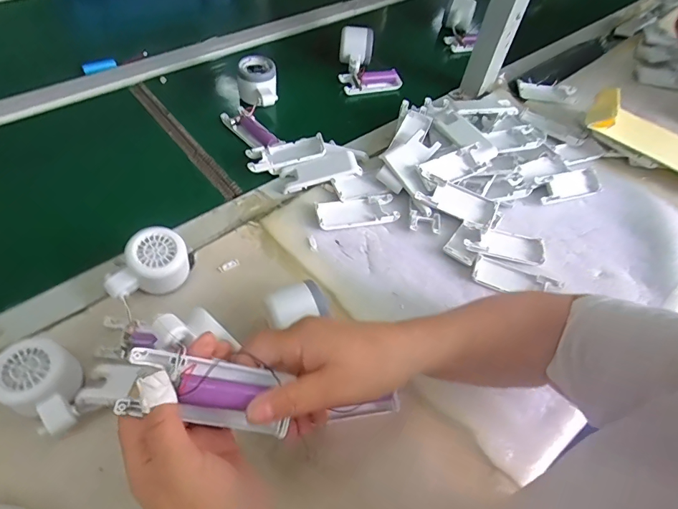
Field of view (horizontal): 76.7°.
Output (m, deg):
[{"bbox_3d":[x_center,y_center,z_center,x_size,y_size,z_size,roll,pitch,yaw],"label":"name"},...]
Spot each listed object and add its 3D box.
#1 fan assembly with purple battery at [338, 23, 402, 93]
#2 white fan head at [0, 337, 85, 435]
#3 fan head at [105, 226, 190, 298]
[{"bbox_3d":[0.052,-0.329,0.736,0.098,0.080,0.109,-3,54,-8],"label":"fan assembly with purple battery"},{"bbox_3d":[-0.252,0.114,0.373,0.076,0.046,0.056,29,56,15],"label":"white fan head"},{"bbox_3d":[-0.190,0.020,0.442,0.061,0.058,0.078,24,55,12],"label":"fan head"}]

